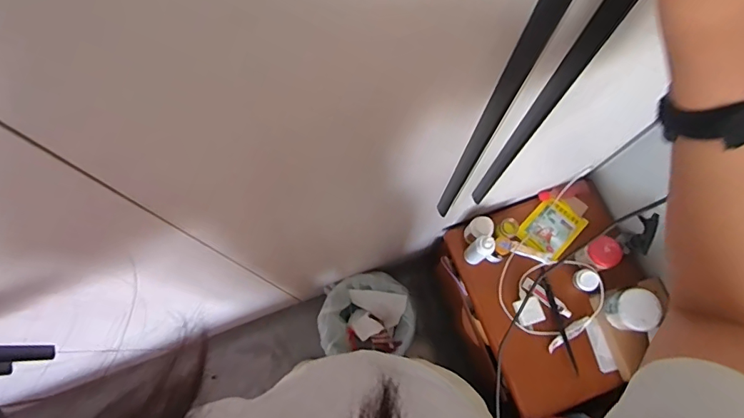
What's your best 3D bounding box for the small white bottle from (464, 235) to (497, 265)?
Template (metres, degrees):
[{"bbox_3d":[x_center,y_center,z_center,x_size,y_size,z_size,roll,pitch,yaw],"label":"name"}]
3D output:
[{"bbox_3d":[0.242,0.093,1.053,0.042,0.136,0.046,-41,79,-11],"label":"small white bottle"}]

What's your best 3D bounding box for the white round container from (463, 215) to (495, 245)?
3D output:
[{"bbox_3d":[0.244,0.047,1.074,0.053,0.075,0.051,-20,76,-6],"label":"white round container"}]

